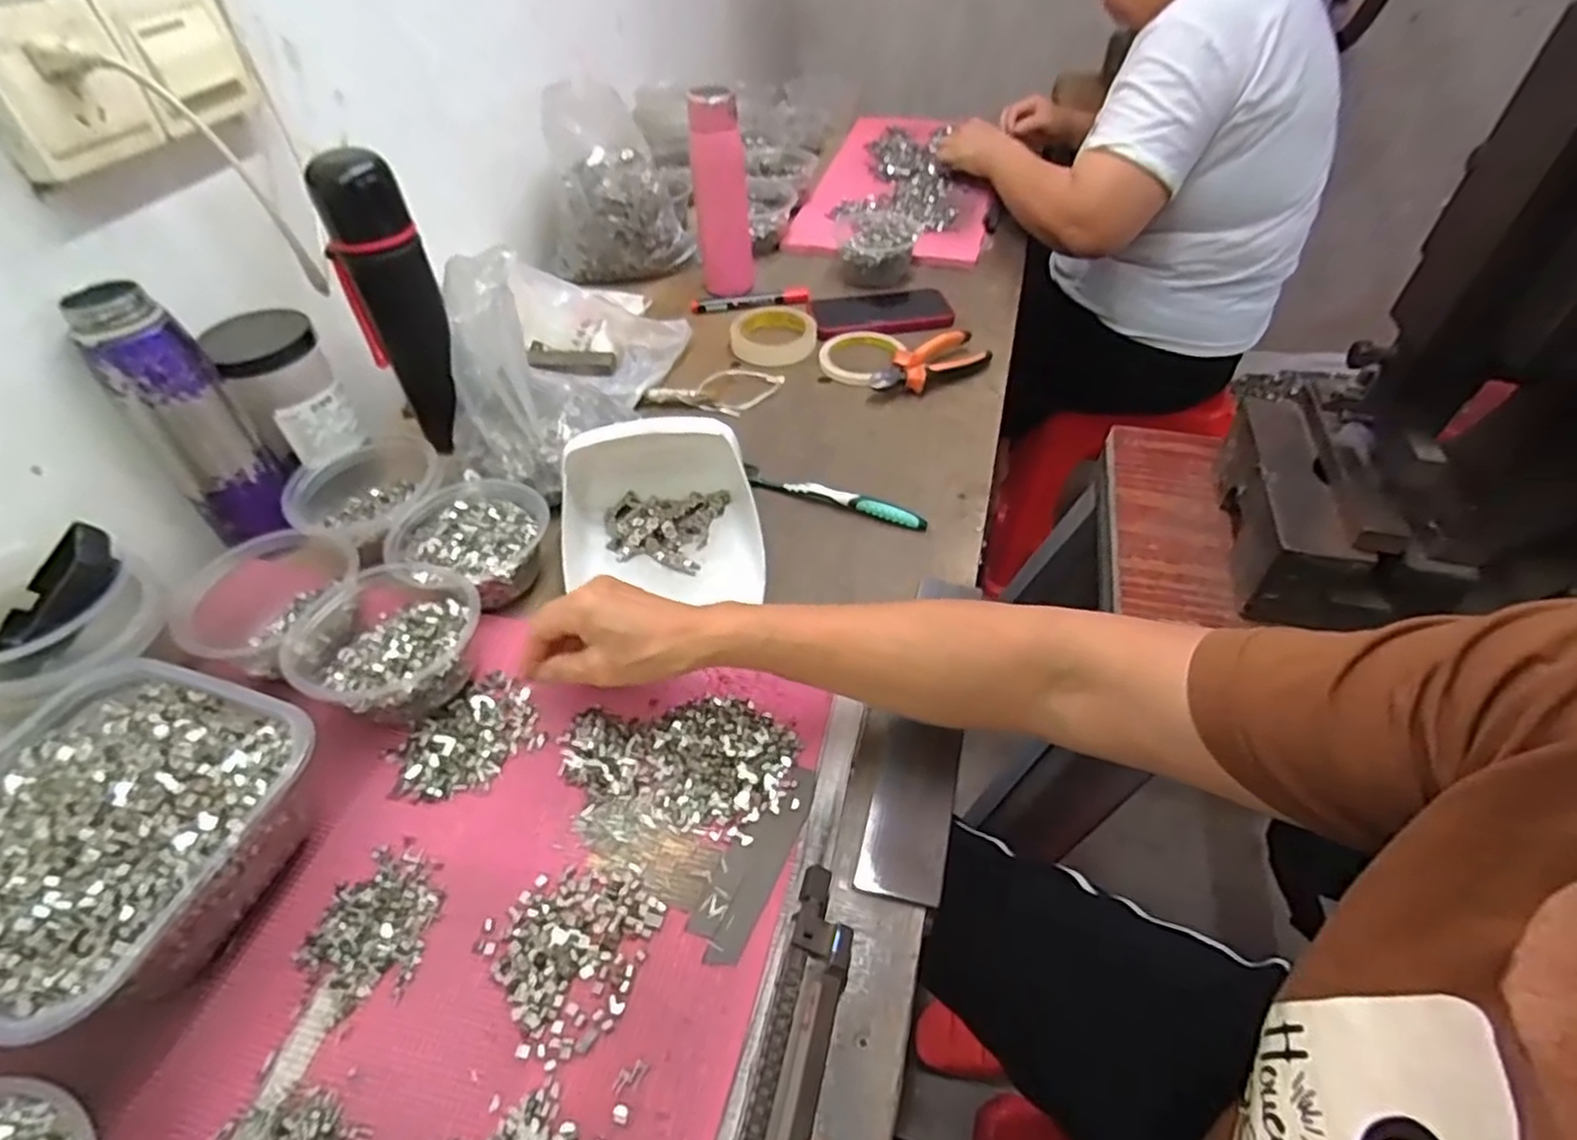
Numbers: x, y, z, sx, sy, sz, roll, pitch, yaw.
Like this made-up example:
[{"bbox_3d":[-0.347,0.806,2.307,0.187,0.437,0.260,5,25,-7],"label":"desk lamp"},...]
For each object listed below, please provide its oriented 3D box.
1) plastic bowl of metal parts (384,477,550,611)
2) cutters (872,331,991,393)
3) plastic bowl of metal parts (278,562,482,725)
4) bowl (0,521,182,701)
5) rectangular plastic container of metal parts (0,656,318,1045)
[{"bbox_3d":[-0.249,-0.027,0.581,0.106,0.041,0.094,10,47,11],"label":"plastic bowl of metal parts"},{"bbox_3d":[0.151,-0.219,0.779,0.137,0.030,0.044,-25,50,-20],"label":"cutters"},{"bbox_3d":[-0.275,0.047,0.504,0.123,0.053,0.115,-1,46,1],"label":"plastic bowl of metal parts"},{"bbox_3d":[-0.452,0.026,0.445,0.093,0.067,0.096,-1,46,1],"label":"bowl"},{"bbox_3d":[-0.370,0.144,0.399,0.186,0.073,0.173,11,48,11],"label":"rectangular plastic container of metal parts"}]

